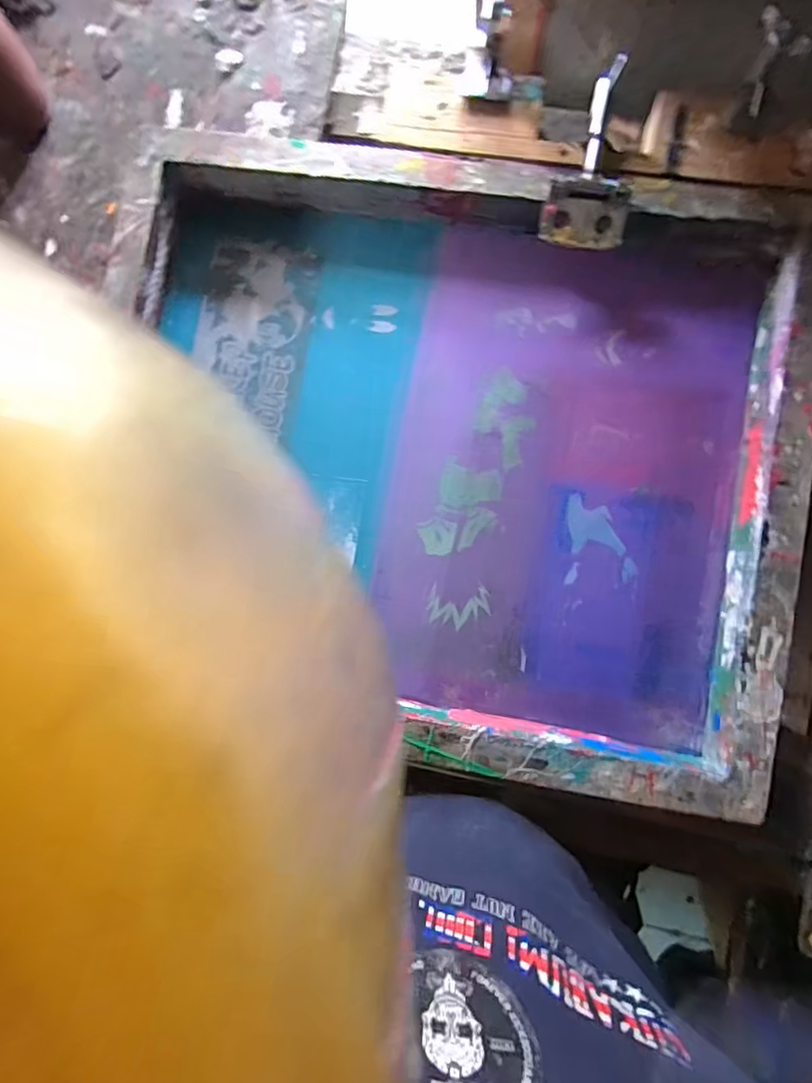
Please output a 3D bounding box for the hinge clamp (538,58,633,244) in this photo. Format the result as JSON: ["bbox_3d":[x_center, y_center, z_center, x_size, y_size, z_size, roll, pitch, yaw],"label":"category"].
[{"bbox_3d":[0.137,-0.282,0.392,0.059,0.034,0.116,7,87,5],"label":"hinge clamp"}]

